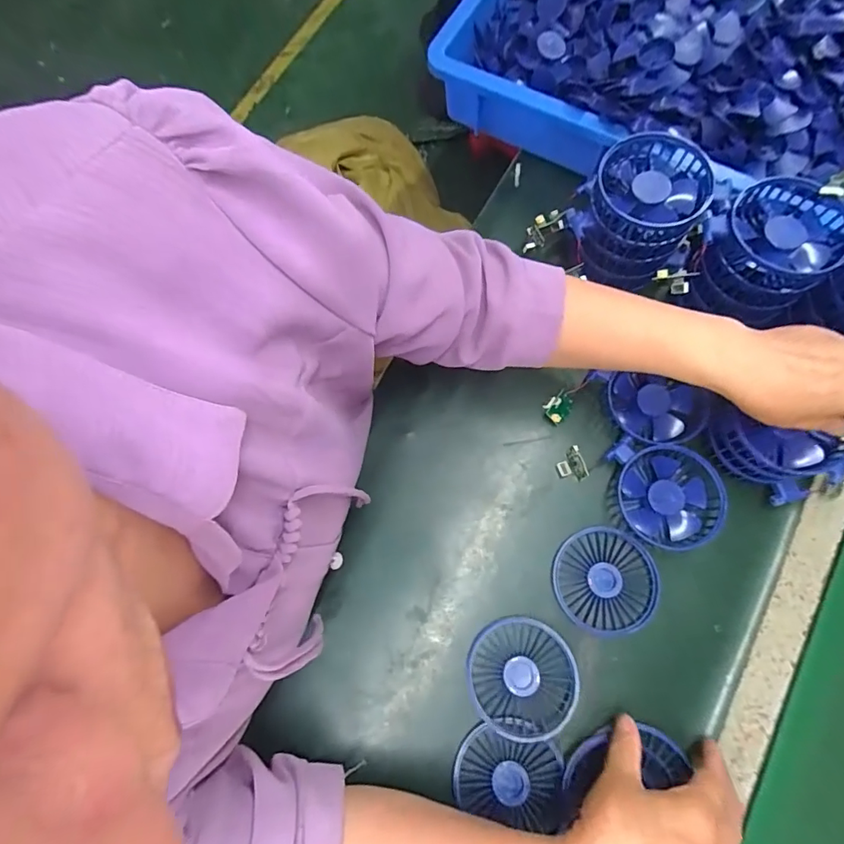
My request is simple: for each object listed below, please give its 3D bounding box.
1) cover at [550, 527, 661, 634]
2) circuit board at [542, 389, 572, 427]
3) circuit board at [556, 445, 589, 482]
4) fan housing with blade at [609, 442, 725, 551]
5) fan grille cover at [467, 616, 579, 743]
[{"bbox_3d":[0.161,0.138,0.416,0.086,0.013,0.085,-12,76,-3],"label":"cover"},{"bbox_3d":[0.132,-0.015,0.458,0.029,0.010,0.024,-40,79,-9],"label":"circuit board"},{"bbox_3d":[0.140,0.042,0.447,0.025,0.008,0.032,-22,86,19],"label":"circuit board"},{"bbox_3d":[0.217,0.066,0.422,0.086,0.028,0.088,0,76,0],"label":"fan housing with blade"},{"bbox_3d":[0.085,0.215,0.396,0.086,0.016,0.089,-11,76,-2],"label":"fan grille cover"}]

